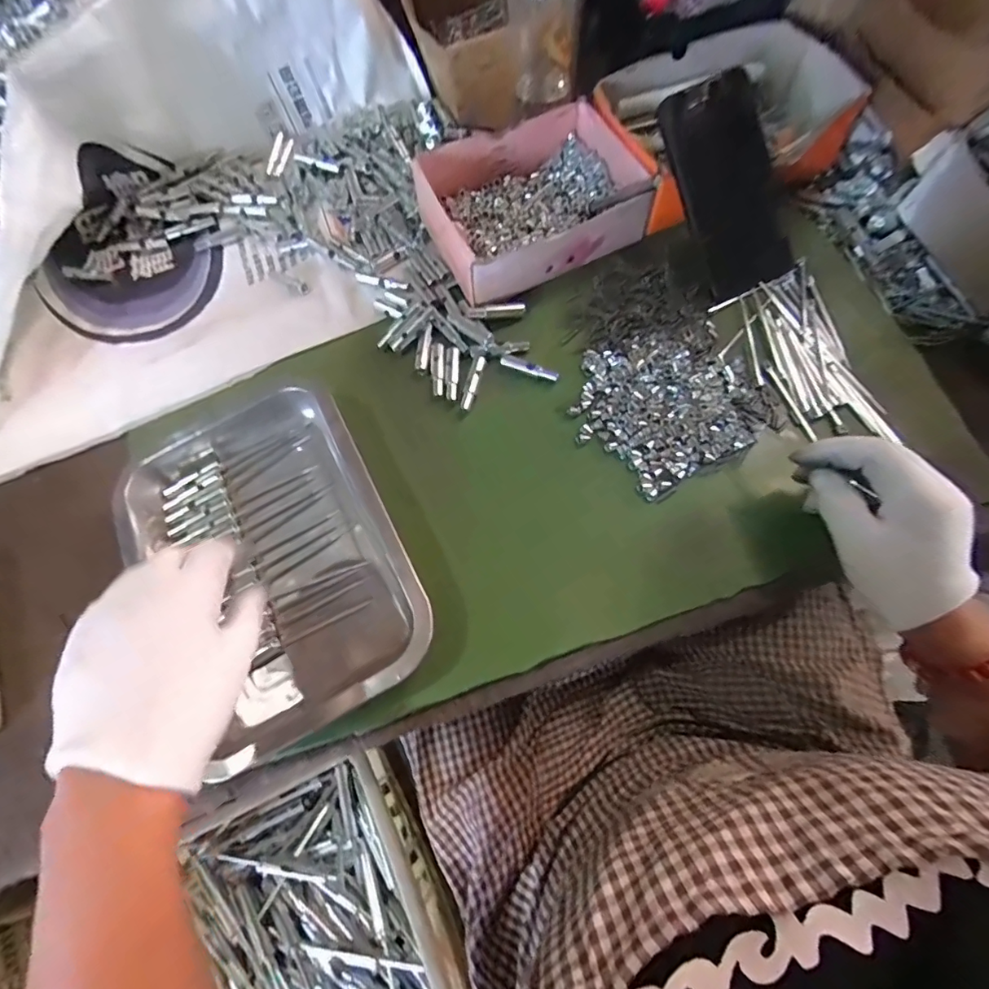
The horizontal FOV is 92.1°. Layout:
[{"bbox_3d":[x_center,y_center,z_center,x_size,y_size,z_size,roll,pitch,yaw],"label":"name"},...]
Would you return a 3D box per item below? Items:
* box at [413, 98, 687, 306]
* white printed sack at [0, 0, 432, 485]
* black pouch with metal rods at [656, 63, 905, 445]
[{"bbox_3d":[0.034,-0.267,0.424,0.186,0.051,0.161,-25,71,-4],"label":"box"},{"bbox_3d":[-0.303,-0.260,0.428,0.564,0.143,0.315,-25,72,-2],"label":"white printed sack"},{"bbox_3d":[0.221,-0.186,0.380,0.099,0.066,0.297,-19,72,0],"label":"black pouch with metal rods"}]

